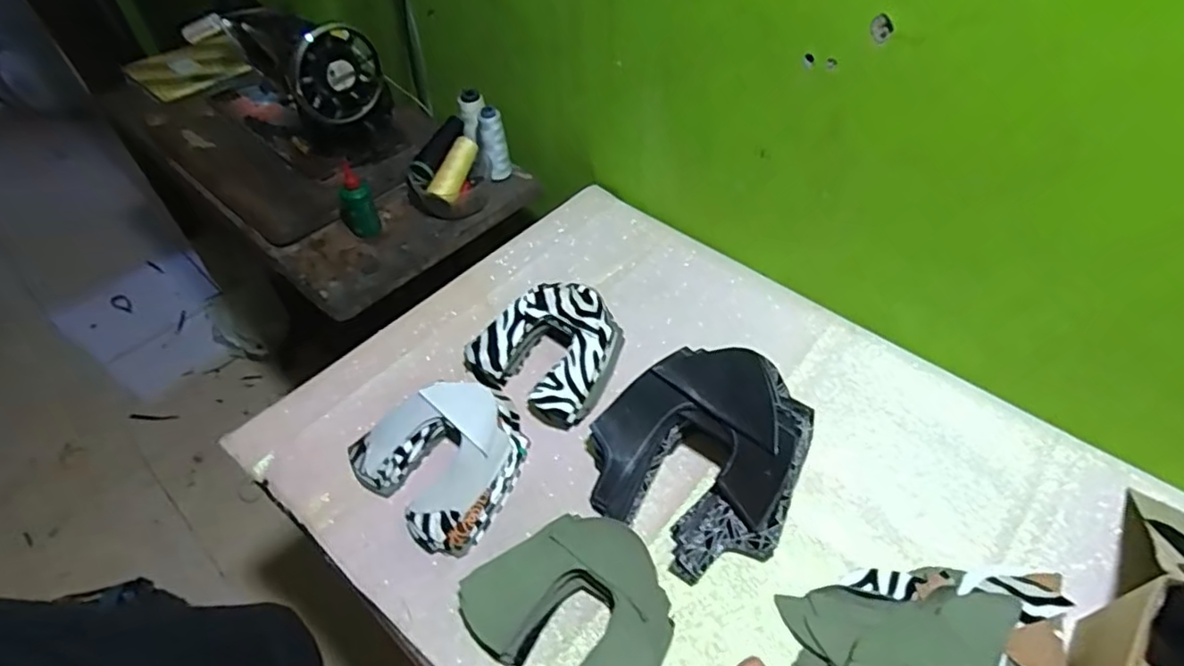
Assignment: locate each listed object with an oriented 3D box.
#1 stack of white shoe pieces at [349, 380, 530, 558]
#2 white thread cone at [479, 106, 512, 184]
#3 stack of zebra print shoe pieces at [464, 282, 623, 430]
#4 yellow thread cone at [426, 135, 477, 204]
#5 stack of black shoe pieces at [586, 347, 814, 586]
[{"bbox_3d":[-0.151,0.125,0.658,0.172,0.051,0.164,33,58,27],"label":"stack of white shoe pieces"},{"bbox_3d":[-0.150,-0.286,0.957,0.042,0.117,0.037,-7,49,-4],"label":"white thread cone"},{"bbox_3d":[-0.044,0.018,0.728,0.161,0.063,0.163,-36,57,-26],"label":"stack of zebra print shoe pieces"},{"bbox_3d":[-0.206,-0.248,0.934,0.039,0.041,0.111,18,70,17],"label":"yellow thread cone"},{"bbox_3d":[0.104,0.109,0.619,0.207,0.105,0.221,20,52,18],"label":"stack of black shoe pieces"}]

